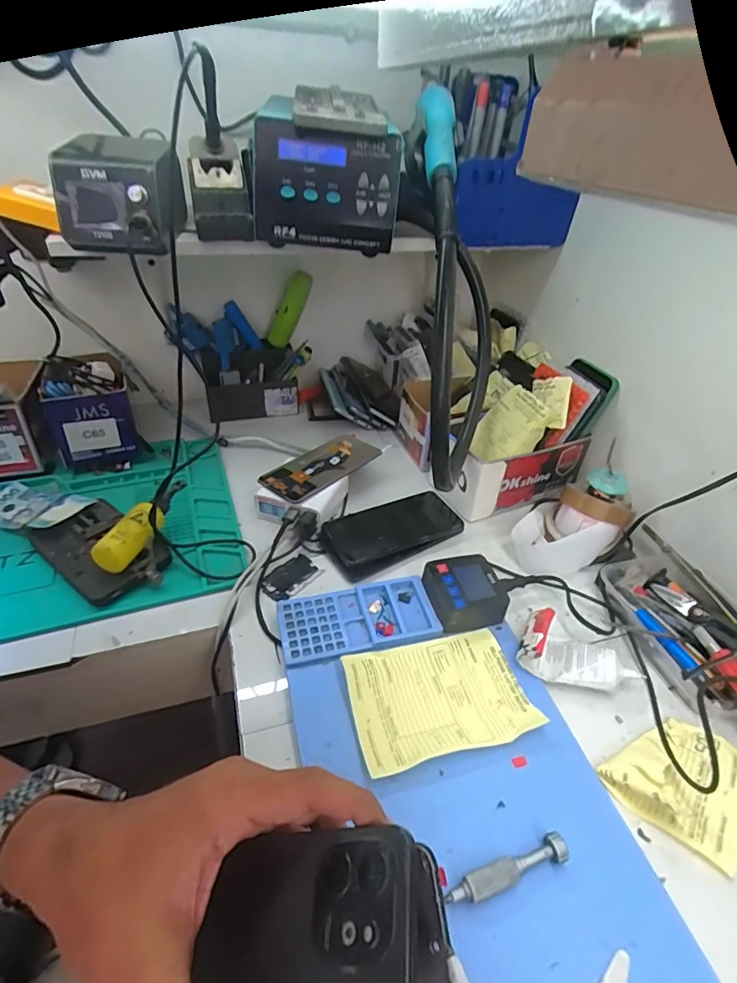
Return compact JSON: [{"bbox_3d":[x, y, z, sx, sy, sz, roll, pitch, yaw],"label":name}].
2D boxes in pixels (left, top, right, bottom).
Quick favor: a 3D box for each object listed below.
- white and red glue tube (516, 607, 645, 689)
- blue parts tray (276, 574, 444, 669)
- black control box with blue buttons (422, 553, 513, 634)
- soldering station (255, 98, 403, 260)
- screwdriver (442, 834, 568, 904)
[{"bbox_3d":[0.190,0.154,0.446,0.099,0.032,0.056,25,42,20],"label":"white and red glue tube"},{"bbox_3d":[-0.008,0.120,0.469,0.147,0.008,0.071,-7,41,-17],"label":"blue parts tray"},{"bbox_3d":[0.096,0.101,0.492,0.074,0.028,0.073,-5,41,-14],"label":"black control box with blue buttons"},{"bbox_3d":[-0.052,-0.340,0.539,0.154,0.112,0.126,-5,39,-11],"label":"soldering station"},{"bbox_3d":[0.091,0.251,0.324,0.088,0.016,0.017,-8,42,-18],"label":"screwdriver"}]

